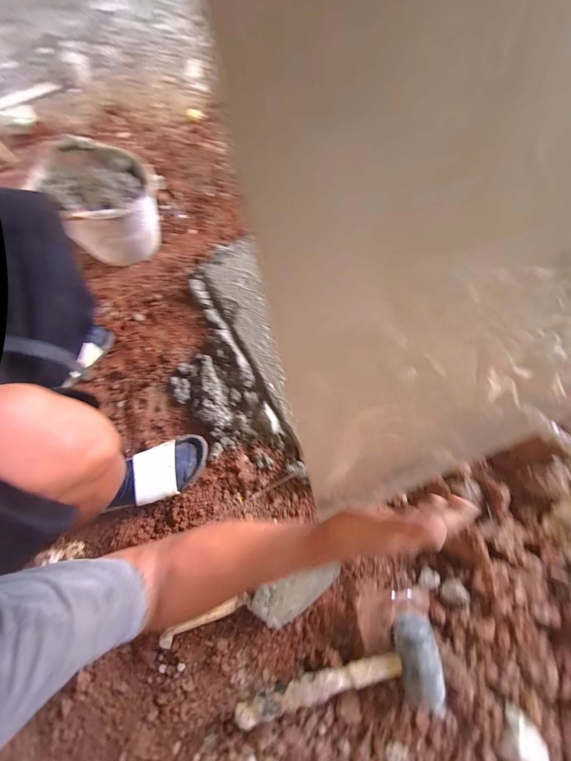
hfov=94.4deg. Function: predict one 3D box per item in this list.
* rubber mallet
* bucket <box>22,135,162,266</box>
[{"bbox_3d":[0.090,0.463,0.388,0.307,0.072,0.098,-22,69,-5],"label":"rubber mallet"},{"bbox_3d":[-0.474,-0.471,0.734,0.232,0.208,0.265,-22,69,-5],"label":"bucket"}]

